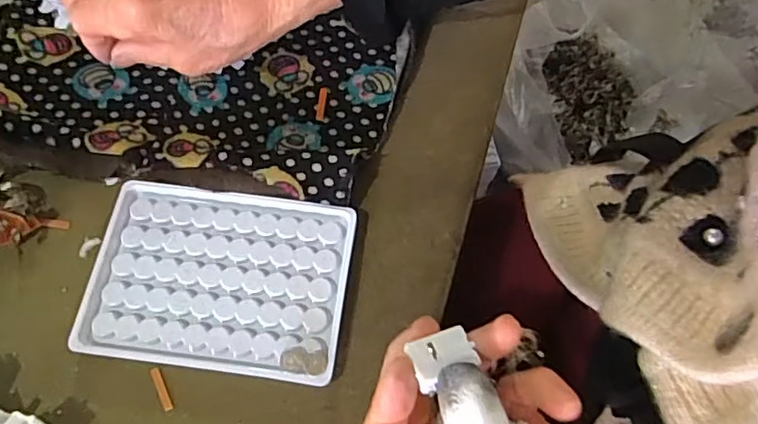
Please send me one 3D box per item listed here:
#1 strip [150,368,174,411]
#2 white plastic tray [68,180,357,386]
[{"bbox_3d":[-0.107,0.088,0.282,0.004,0.004,0.021,-24,70,-13],"label":"strip"},{"bbox_3d":[-0.083,0.035,0.301,0.131,0.012,0.094,8,66,1],"label":"white plastic tray"}]

